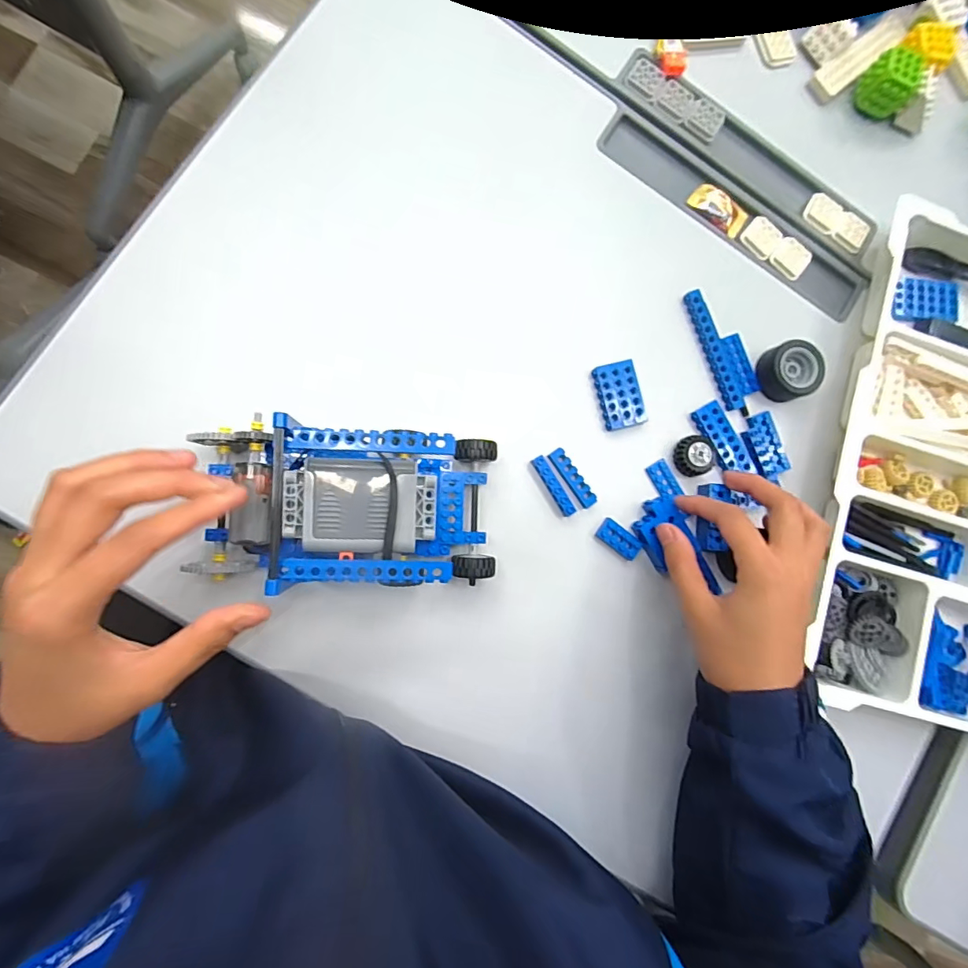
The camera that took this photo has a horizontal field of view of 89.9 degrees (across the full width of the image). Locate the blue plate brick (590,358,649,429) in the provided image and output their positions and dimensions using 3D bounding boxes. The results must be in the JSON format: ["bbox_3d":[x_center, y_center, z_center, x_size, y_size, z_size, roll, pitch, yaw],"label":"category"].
[{"bbox_3d":[0.100,-0.065,0.359,0.032,0.014,0.047,-15,88,-9],"label":"blue plate brick"}]

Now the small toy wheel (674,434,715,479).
[{"bbox_3d":[0.156,-0.023,0.358,0.028,0.013,0.028,1,86,-8],"label":"small toy wheel"}]

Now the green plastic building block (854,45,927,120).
[{"bbox_3d":[0.323,-0.320,0.387,0.041,0.037,0.038,29,84,-4],"label":"green plastic building block"}]

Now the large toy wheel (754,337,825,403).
[{"bbox_3d":[0.232,-0.085,0.365,0.040,0.021,0.040,1,86,-8],"label":"large toy wheel"}]

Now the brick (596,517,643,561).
[{"bbox_3d":[0.098,0.040,0.350,0.032,0.008,0.018,39,82,-4],"label":"brick"}]

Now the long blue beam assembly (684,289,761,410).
[{"bbox_3d":[0.185,-0.105,0.370,0.034,0.009,0.093,-20,89,-9],"label":"long blue beam assembly"}]

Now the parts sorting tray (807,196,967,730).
[{"bbox_3d":[0.390,-0.014,0.365,0.259,0.035,0.389,16,84,-7],"label":"parts sorting tray"}]

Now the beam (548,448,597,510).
[{"bbox_3d":[0.064,-0.004,0.349,0.014,0.011,0.046,-34,91,-9],"label":"beam"}]

